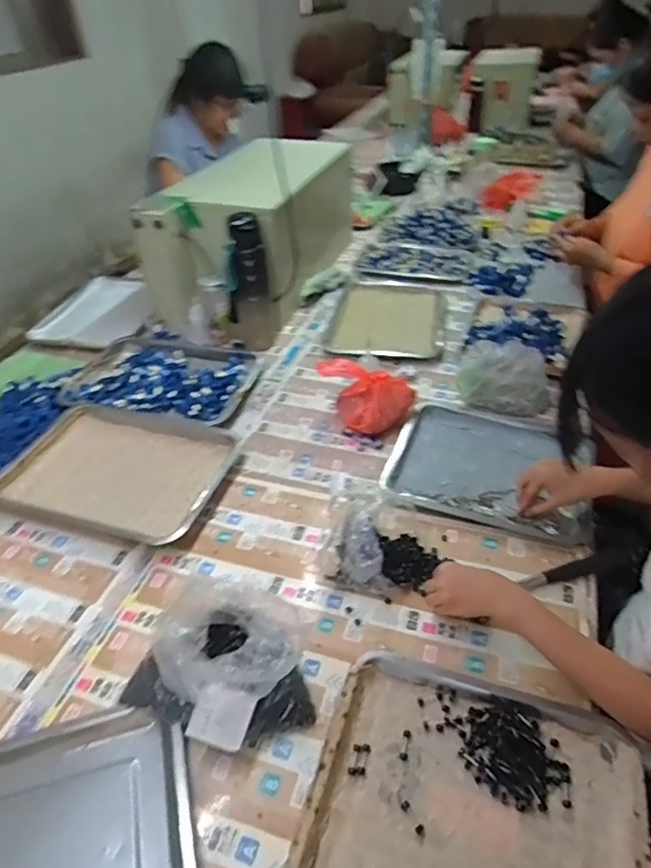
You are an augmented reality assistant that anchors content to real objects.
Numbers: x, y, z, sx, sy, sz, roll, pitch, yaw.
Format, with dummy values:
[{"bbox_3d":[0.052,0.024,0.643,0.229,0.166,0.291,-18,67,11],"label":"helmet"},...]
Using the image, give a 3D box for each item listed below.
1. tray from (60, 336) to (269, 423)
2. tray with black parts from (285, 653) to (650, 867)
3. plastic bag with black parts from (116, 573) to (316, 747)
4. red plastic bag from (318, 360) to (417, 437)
[{"bbox_3d":[-0.317,-0.116,1.113,0.344,0.031,0.235,6,41,9],"label":"tray"},{"bbox_3d":[0.146,0.367,0.547,0.306,0.033,0.251,12,43,16],"label":"tray with black parts"},{"bbox_3d":[-0.106,0.250,0.623,0.197,0.117,0.160,15,43,18],"label":"plastic bag with black parts"},{"bbox_3d":[0.082,-0.084,1.012,0.136,0.107,0.147,-23,45,-23],"label":"red plastic bag"}]

